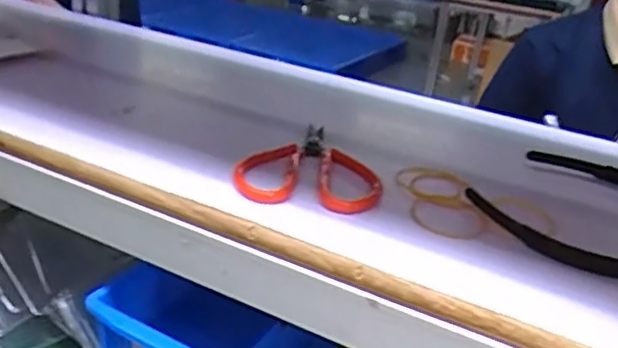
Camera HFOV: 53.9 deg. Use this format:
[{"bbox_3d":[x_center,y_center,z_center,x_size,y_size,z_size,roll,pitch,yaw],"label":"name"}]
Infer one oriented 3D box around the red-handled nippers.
[{"bbox_3d":[0.000,-0.010,0.422,0.092,0.014,0.125,5,26,-2],"label":"red-handled nippers"}]

